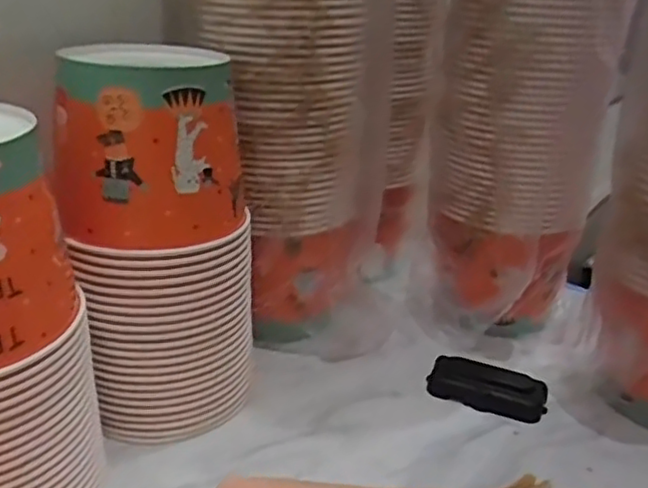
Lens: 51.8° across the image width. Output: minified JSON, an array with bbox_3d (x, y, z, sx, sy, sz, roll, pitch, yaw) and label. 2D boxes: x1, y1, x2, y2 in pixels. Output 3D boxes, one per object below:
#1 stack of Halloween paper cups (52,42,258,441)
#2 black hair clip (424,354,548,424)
[{"bbox_3d":[-0.135,0.001,0.552,0.150,0.301,0.115,-6,25,-19],"label":"stack of Halloween paper cups"},{"bbox_3d":[0.152,0.136,0.626,0.105,0.030,0.039,13,26,19],"label":"black hair clip"}]

